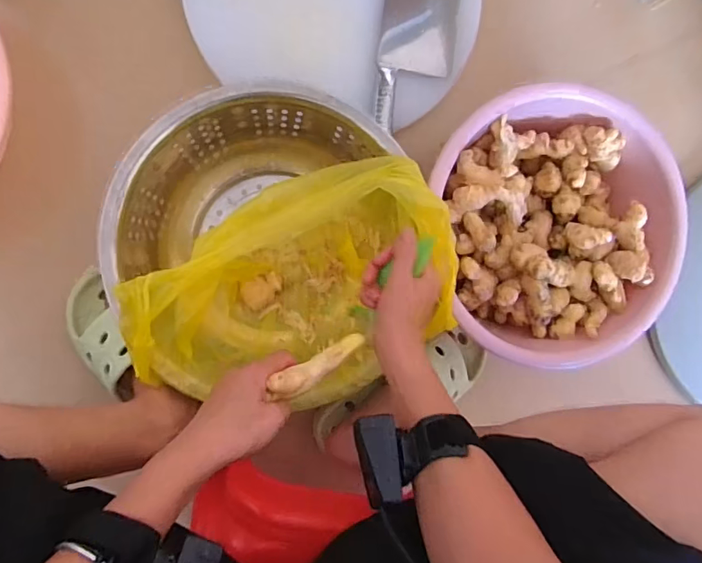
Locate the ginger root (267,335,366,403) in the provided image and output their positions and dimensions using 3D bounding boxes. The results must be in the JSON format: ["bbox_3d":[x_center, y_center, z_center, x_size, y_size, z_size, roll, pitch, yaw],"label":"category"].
[{"bbox_3d":[-0.030,0.078,0.447,0.097,0.021,0.025,-30,98,-30],"label":"ginger root"}]

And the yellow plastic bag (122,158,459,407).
[{"bbox_3d":[-0.057,0.022,0.552,0.333,0.178,0.222,-34,97,-6],"label":"yellow plastic bag"}]

